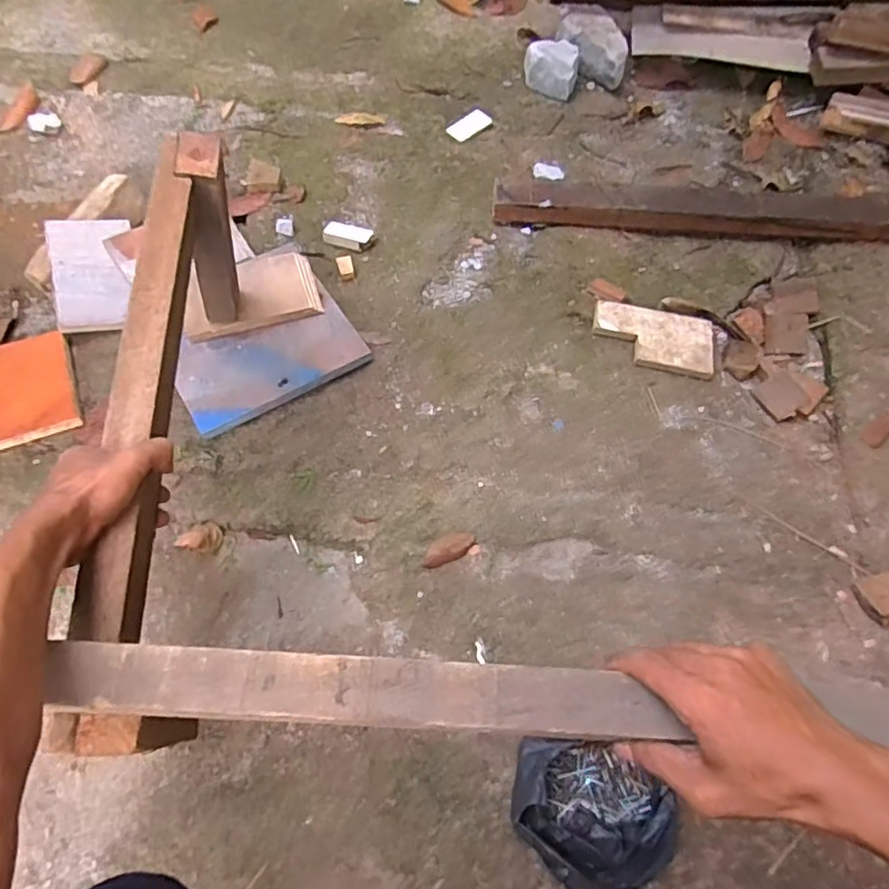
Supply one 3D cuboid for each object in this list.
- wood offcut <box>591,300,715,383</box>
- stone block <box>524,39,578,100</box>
[{"bbox_3d":[0.311,-0.159,0.901,0.174,0.021,0.104,12,63,3],"label":"wood offcut"},{"bbox_3d":[0.200,-0.711,1.142,0.103,0.077,0.065,13,63,3],"label":"stone block"}]

